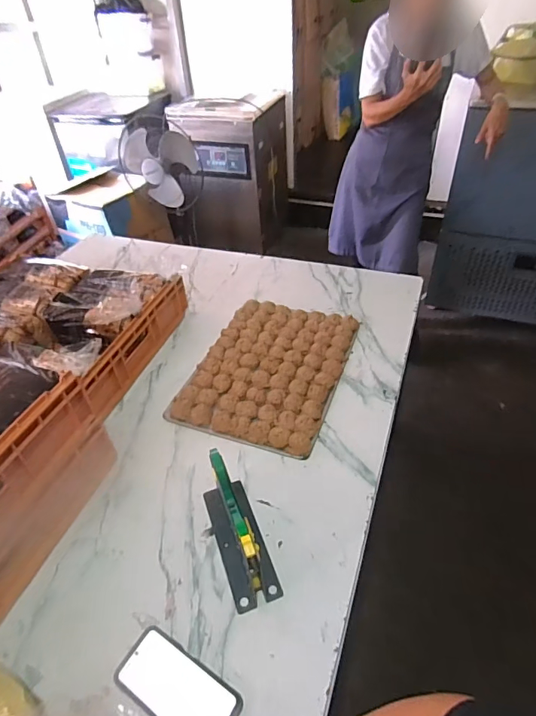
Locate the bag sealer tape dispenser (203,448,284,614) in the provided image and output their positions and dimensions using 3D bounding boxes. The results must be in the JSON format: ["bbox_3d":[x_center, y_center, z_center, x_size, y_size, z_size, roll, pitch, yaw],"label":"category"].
[{"bbox_3d":[-0.052,0.251,0.681,0.075,0.143,0.214,-17,44,-13],"label":"bag sealer tape dispenser"}]

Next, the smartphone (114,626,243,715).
[{"bbox_3d":[-0.118,0.431,0.570,0.161,0.012,0.079,23,47,25],"label":"smartphone"}]

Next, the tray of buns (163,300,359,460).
[{"bbox_3d":[0.005,0.013,1.025,0.321,0.028,0.435,11,46,19],"label":"tray of buns"}]

